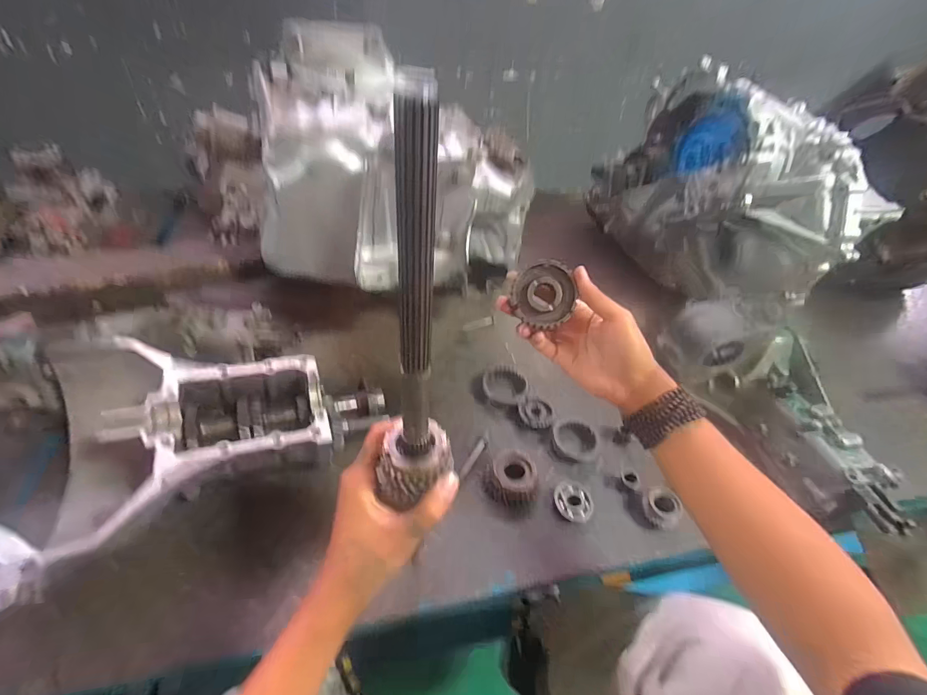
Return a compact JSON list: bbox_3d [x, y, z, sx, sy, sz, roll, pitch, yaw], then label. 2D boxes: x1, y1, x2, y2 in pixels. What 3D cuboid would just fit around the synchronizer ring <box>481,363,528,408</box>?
[{"bbox_3d":[0.070,0.066,0.686,0.076,0.022,0.078,3,45,-3],"label":"synchronizer ring"}]

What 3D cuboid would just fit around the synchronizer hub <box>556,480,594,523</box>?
[{"bbox_3d":[0.152,0.213,0.552,0.054,0.016,0.050,3,45,-3],"label":"synchronizer hub"}]

